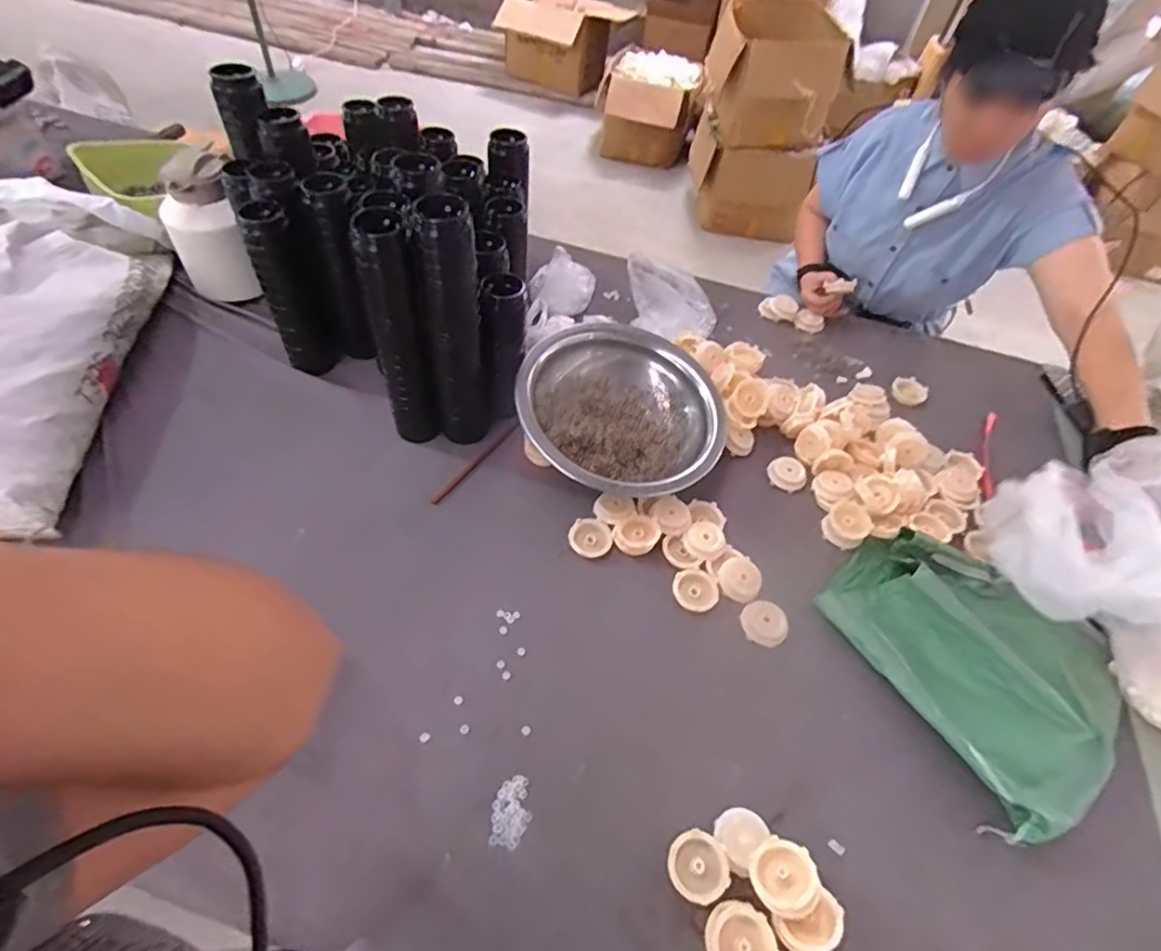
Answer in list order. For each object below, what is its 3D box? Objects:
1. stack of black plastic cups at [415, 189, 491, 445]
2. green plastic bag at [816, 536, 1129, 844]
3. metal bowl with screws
[{"bbox_3d":[-0.162,-0.180,0.781,0.063,0.357,0.057,7,53,1],"label":"stack of black plastic cups"},{"bbox_3d":[0.483,0.220,0.729,0.265,0.048,0.341,-27,60,-22],"label":"green plastic bag"},{"bbox_3d":[0.062,-0.103,0.884,0.305,0.110,0.305,-2,54,-5],"label":"metal bowl with screws"}]

